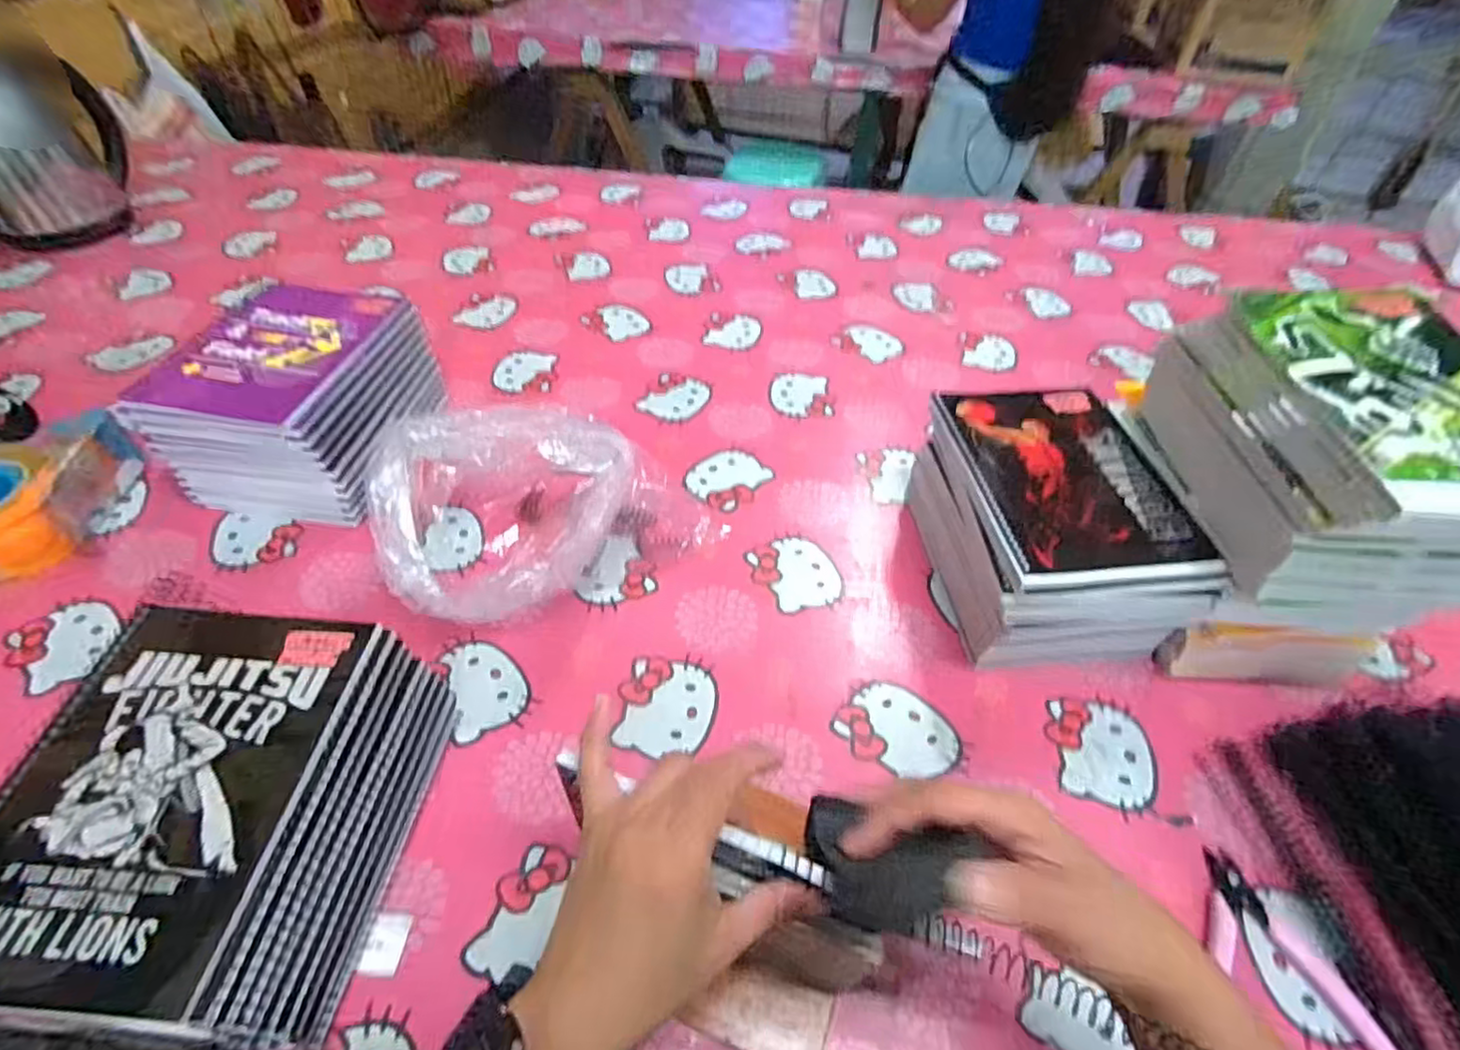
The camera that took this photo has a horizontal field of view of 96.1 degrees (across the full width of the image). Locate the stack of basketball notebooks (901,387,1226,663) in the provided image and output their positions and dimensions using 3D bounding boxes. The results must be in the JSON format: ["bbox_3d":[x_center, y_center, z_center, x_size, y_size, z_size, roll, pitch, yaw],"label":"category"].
[{"bbox_3d":[0.253,0.003,0.539,0.152,0.120,0.201,-2,48,-5],"label":"stack of basketball notebooks"}]

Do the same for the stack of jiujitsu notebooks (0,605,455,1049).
[{"bbox_3d":[-0.283,0.162,0.376,0.156,0.115,0.195,5,48,2],"label":"stack of jiujitsu notebooks"}]

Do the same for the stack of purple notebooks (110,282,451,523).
[{"bbox_3d":[-0.395,-0.115,0.617,0.168,0.117,0.198,6,48,3],"label":"stack of purple notebooks"}]

